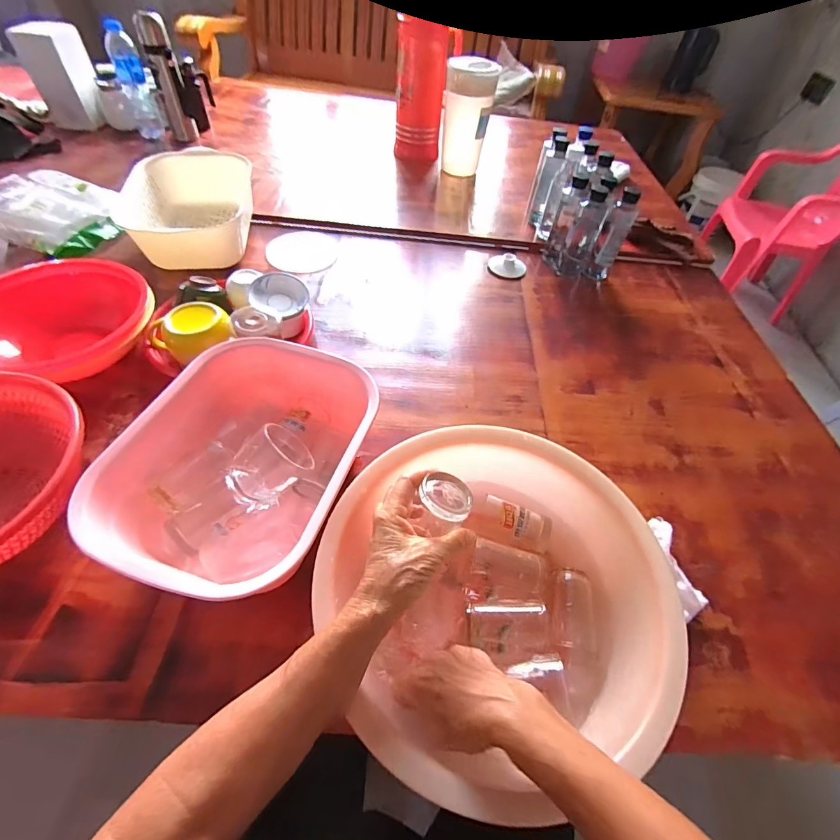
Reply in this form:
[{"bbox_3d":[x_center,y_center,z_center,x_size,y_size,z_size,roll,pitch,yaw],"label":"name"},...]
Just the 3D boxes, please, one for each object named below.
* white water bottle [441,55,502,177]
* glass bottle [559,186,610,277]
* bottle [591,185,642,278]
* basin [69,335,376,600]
[{"bbox_3d":[0.122,-0.771,1.060,0.119,0.235,0.113,8,52,2],"label":"white water bottle"},{"bbox_3d":[0.330,-0.374,0.823,0.057,0.164,0.050,24,54,14],"label":"glass bottle"},{"bbox_3d":[0.392,-0.372,0.828,0.050,0.166,0.050,24,54,14],"label":"bottle"},{"bbox_3d":[-0.193,0.053,0.472,0.235,0.102,0.292,14,52,7],"label":"basin"}]

